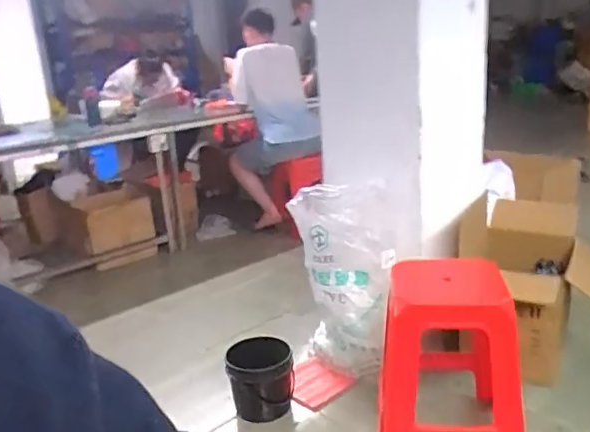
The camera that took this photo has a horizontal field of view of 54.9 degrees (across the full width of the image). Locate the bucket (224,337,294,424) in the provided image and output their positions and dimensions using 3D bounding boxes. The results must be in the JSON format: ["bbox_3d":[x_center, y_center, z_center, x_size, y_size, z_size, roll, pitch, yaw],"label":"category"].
[{"bbox_3d":[-0.097,0.483,1.666,0.181,0.205,0.181,-4,16,1],"label":"bucket"}]

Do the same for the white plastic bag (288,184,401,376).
[{"bbox_3d":[0.155,0.191,1.741,0.284,0.542,0.297,-4,16,2],"label":"white plastic bag"}]

